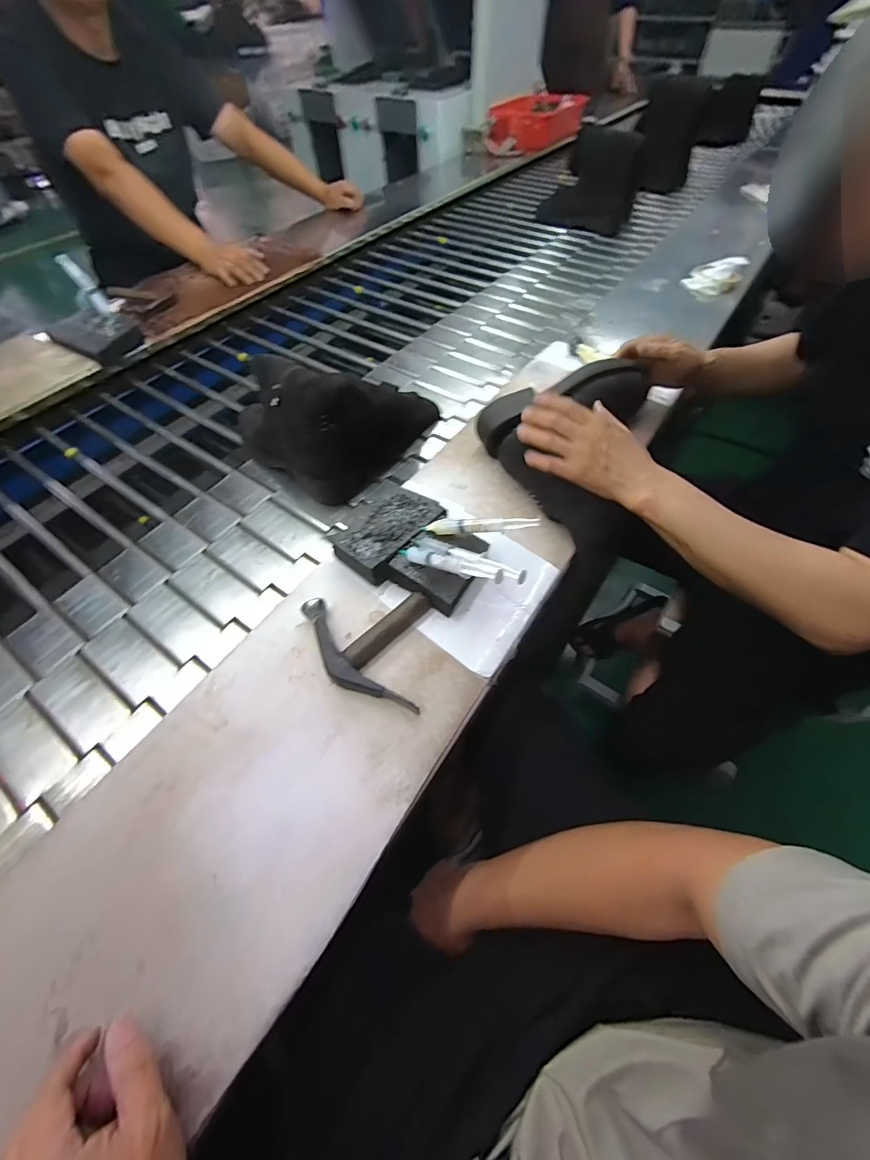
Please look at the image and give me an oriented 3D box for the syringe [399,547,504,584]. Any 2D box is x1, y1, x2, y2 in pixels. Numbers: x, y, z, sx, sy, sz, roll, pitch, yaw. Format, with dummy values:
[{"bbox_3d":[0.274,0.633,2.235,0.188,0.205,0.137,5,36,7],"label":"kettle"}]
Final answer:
[{"bbox_3d":[0.014,-0.017,0.460,0.132,0.014,0.020,17,56,37],"label":"syringe"}]

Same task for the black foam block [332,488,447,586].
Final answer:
[{"bbox_3d":[-0.059,-0.059,0.539,0.082,0.031,0.133,35,64,23],"label":"black foam block"}]

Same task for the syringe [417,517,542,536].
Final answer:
[{"bbox_3d":[0.050,-0.064,0.499,0.135,0.012,0.021,0,54,21],"label":"syringe"}]

